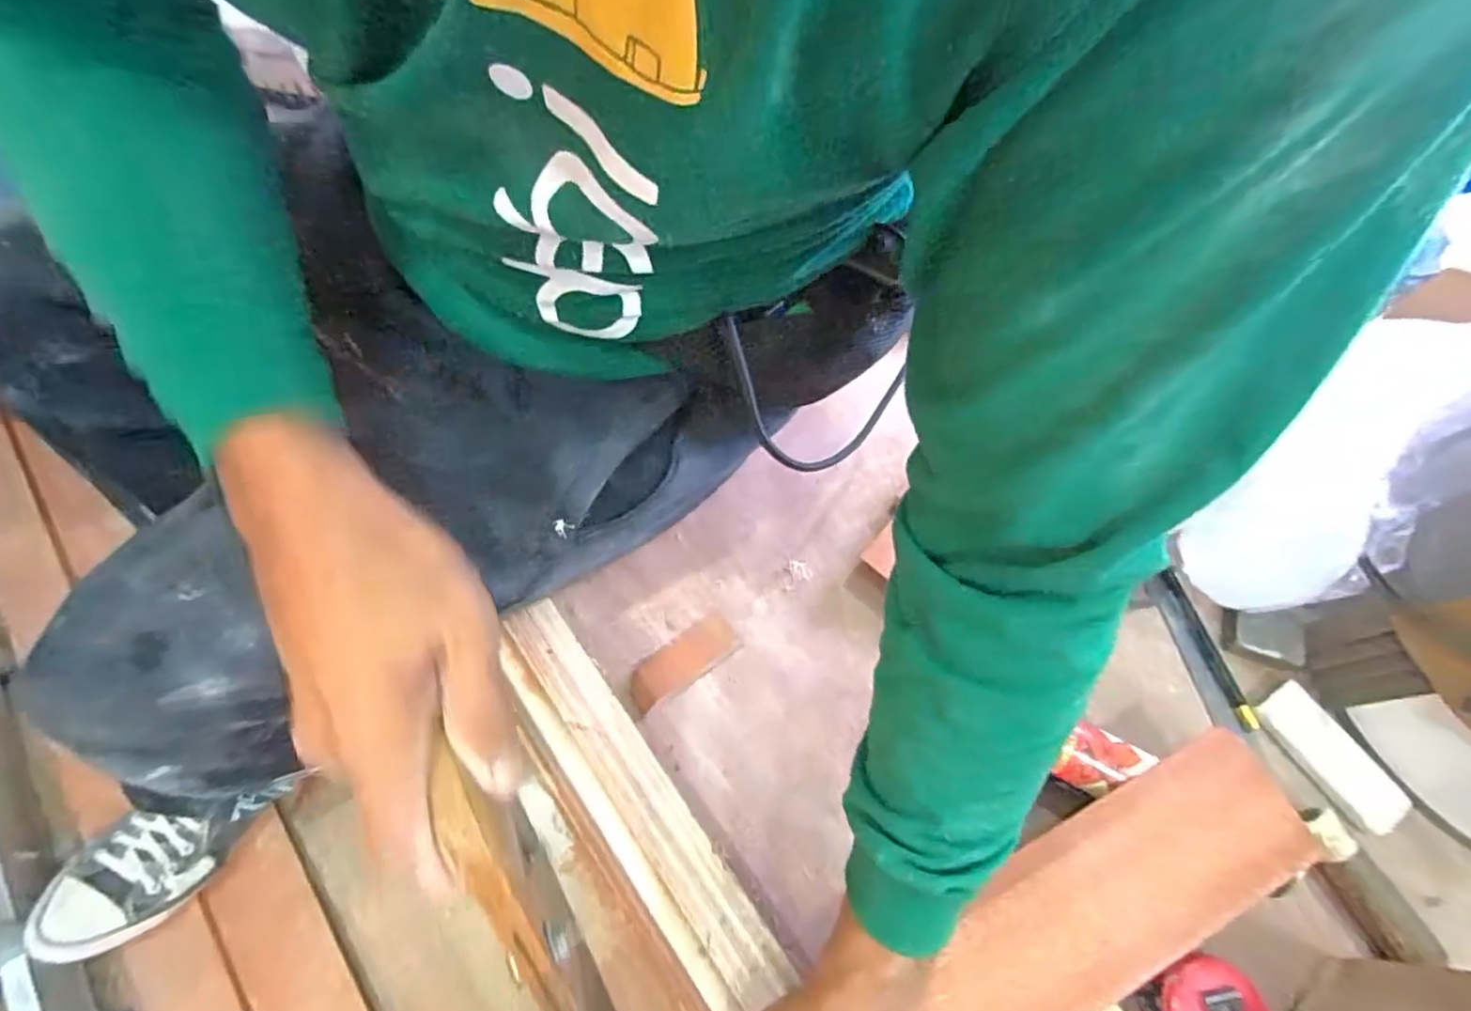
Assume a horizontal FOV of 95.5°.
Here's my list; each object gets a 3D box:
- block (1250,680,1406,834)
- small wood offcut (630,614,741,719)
[{"bbox_3d":[0.424,0.176,0.473,0.042,0.016,0.104,-31,71,-16],"label":"block"},{"bbox_3d":[-0.040,0.114,0.488,0.088,0.006,0.032,-32,71,-16],"label":"small wood offcut"}]

